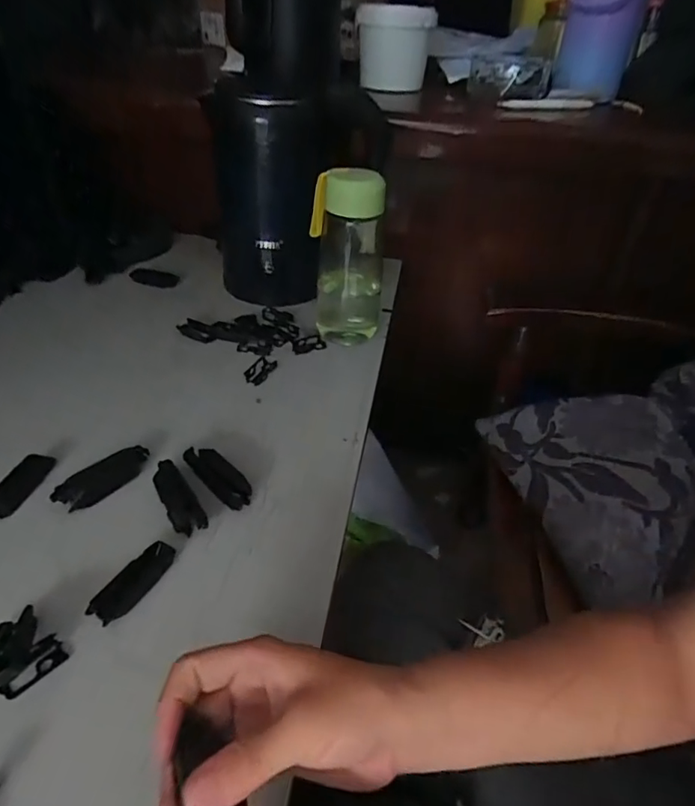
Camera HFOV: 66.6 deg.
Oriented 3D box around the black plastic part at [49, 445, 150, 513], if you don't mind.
[{"bbox_3d":[-0.201,0.062,0.440,0.078,0.018,0.028,-27,50,-32],"label":"black plastic part"}]

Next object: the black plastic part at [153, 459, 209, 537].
[{"bbox_3d":[-0.140,0.076,0.433,0.025,0.009,0.076,-23,48,-29],"label":"black plastic part"}]

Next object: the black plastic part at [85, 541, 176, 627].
[{"bbox_3d":[-0.152,0.125,0.377,0.026,0.008,0.065,27,45,23],"label":"black plastic part"}]

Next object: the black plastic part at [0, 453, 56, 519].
[{"bbox_3d":[-0.271,0.067,0.437,0.030,0.007,0.063,9,41,5],"label":"black plastic part"}]

